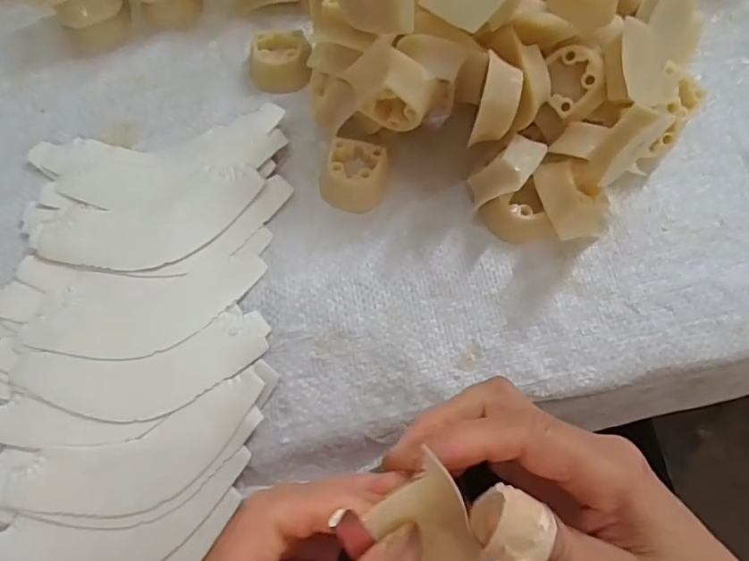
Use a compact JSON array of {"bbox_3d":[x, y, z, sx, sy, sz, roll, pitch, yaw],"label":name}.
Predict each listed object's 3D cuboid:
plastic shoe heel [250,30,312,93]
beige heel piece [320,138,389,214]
[{"bbox_3d":[-0.057,-0.135,0.328,0.036,0.016,0.039,1,67,1],"label":"plastic shoe heel"},{"bbox_3d":[-0.010,-0.059,0.297,0.034,0.016,0.037,0,67,0],"label":"beige heel piece"}]

